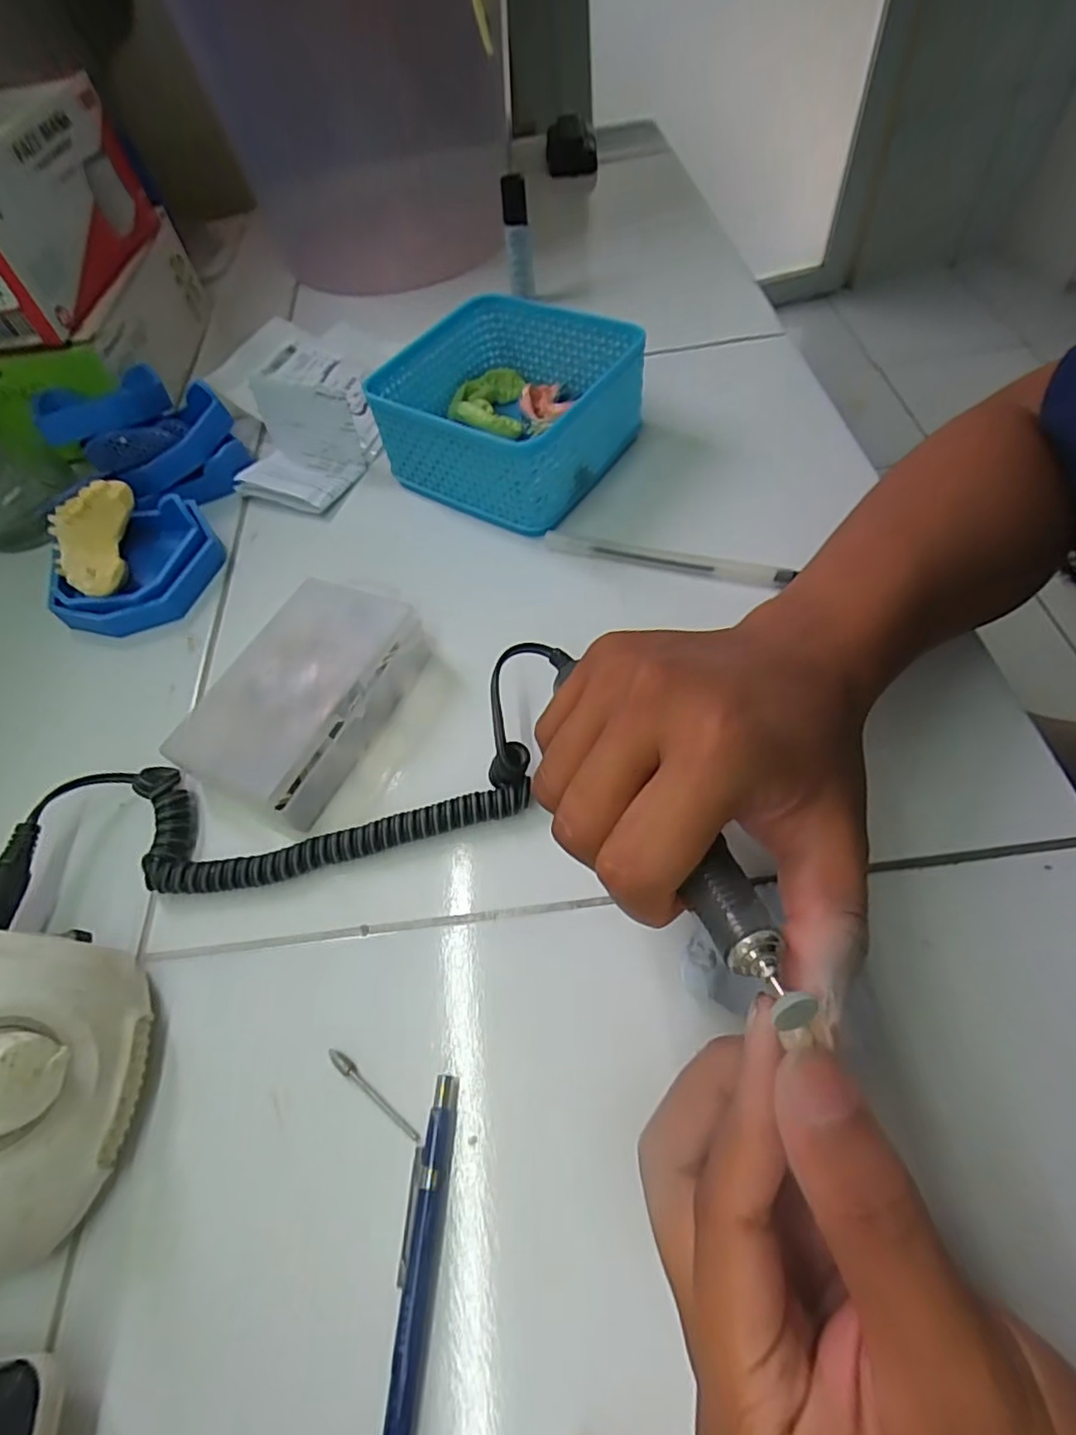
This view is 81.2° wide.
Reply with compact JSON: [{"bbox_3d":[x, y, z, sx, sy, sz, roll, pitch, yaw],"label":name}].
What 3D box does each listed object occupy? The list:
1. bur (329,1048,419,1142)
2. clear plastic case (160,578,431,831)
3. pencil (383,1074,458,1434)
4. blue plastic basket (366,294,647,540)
[{"bbox_3d":[-0.061,0.138,0.229,0.045,0.004,0.005,33,67,24],"label":"bur"},{"bbox_3d":[-0.111,-0.013,0.304,0.072,0.034,0.113,22,63,20],"label":"clear plastic case"},{"bbox_3d":[-0.039,0.187,0.192,0.013,0.011,0.133,0,58,7],"label":"pencil"},{"bbox_3d":[-0.017,-0.194,0.392,0.131,0.060,0.130,29,68,20],"label":"blue plastic basket"}]

